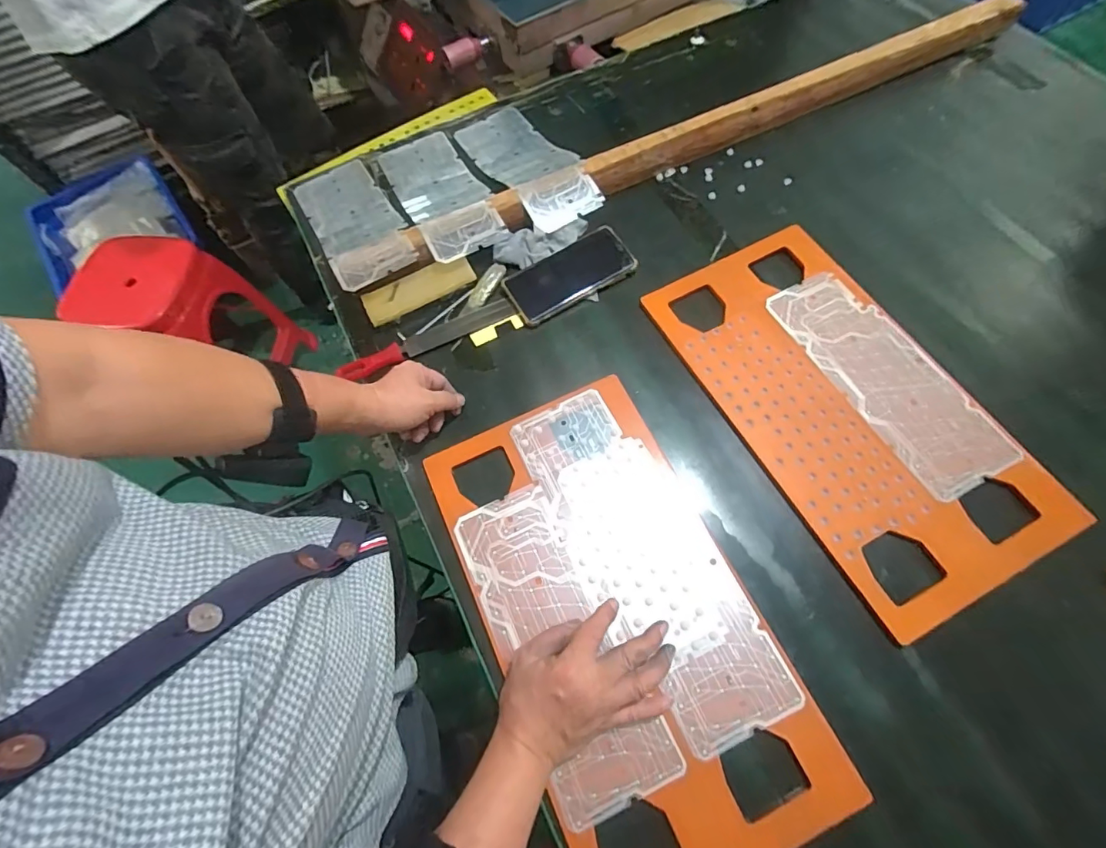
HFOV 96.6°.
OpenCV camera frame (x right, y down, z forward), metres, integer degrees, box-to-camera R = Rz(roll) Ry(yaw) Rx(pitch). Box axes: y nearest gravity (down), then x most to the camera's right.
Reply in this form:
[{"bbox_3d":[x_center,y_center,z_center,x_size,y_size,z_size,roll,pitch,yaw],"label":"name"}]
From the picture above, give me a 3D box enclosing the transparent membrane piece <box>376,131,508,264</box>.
[{"bbox_3d":[-0.160,-0.330,0.688,0.107,0.034,0.276,-26,66,-9],"label":"transparent membrane piece"}]

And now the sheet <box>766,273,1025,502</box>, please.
[{"bbox_3d":[0.366,-0.056,0.546,0.102,0.004,0.279,-28,67,-5],"label":"sheet"}]

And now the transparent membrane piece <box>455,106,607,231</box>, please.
[{"bbox_3d":[-0.040,-0.374,0.696,0.104,0.030,0.265,-29,67,-10],"label":"transparent membrane piece"}]

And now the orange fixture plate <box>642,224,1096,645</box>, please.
[{"bbox_3d":[0.309,-0.026,0.536,0.226,0.023,0.430,-27,66,-9],"label":"orange fixture plate"}]

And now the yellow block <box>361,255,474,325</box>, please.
[{"bbox_3d":[-0.168,-0.170,0.618,0.138,0.012,0.041,-26,85,-7],"label":"yellow block"}]

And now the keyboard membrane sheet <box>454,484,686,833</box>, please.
[{"bbox_3d":[0.002,0.196,0.458,0.101,0.005,0.278,-25,67,-8],"label":"keyboard membrane sheet"}]

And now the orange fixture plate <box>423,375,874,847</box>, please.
[{"bbox_3d":[0.057,0.172,0.466,0.231,0.013,0.429,-24,66,-8],"label":"orange fixture plate"}]

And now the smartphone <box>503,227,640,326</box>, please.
[{"bbox_3d":[0.020,-0.192,0.621,0.158,0.013,0.078,-28,67,-9],"label":"smartphone"}]

